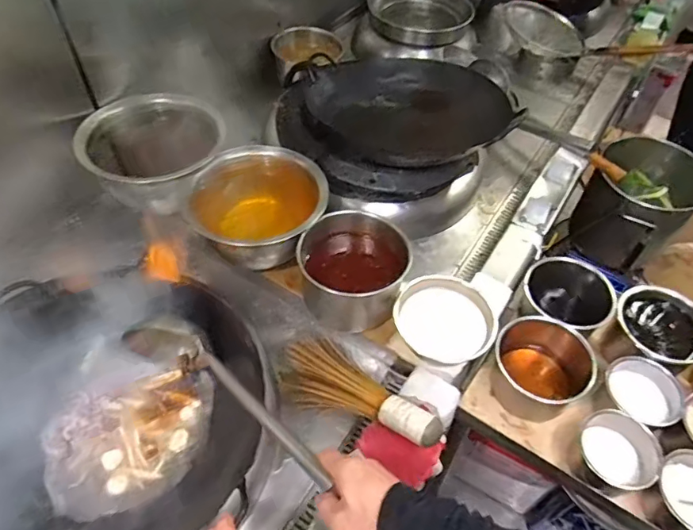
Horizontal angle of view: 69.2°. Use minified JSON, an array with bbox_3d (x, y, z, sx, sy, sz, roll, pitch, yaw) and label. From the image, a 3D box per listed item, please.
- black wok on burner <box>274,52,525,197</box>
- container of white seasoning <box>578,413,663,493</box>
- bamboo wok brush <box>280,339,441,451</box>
[{"bbox_3d":[0.090,-0.327,1.137,0.492,0.155,0.376,2,52,-1],"label":"black wok on burner"},{"bbox_3d":[0.409,0.293,0.776,0.105,0.089,0.111,-34,60,-25],"label":"container of white seasoning"},{"bbox_3d":[0.021,0.213,0.817,0.290,0.059,0.105,20,52,34],"label":"bamboo wok brush"}]

